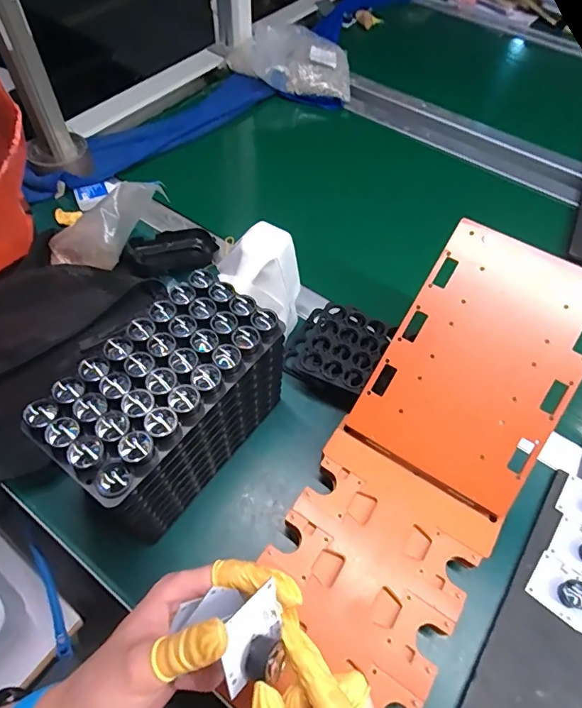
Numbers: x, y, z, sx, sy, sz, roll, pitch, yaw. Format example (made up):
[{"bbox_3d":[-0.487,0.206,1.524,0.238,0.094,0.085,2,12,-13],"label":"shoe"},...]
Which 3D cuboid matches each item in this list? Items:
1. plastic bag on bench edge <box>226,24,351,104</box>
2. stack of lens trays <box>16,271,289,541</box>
[{"bbox_3d":[-0.003,-0.579,0.878,0.249,0.050,0.178,8,57,3],"label":"plastic bag on bench edge"},{"bbox_3d":[-0.102,0.050,0.403,0.100,0.151,0.191,31,62,17],"label":"stack of lens trays"}]

